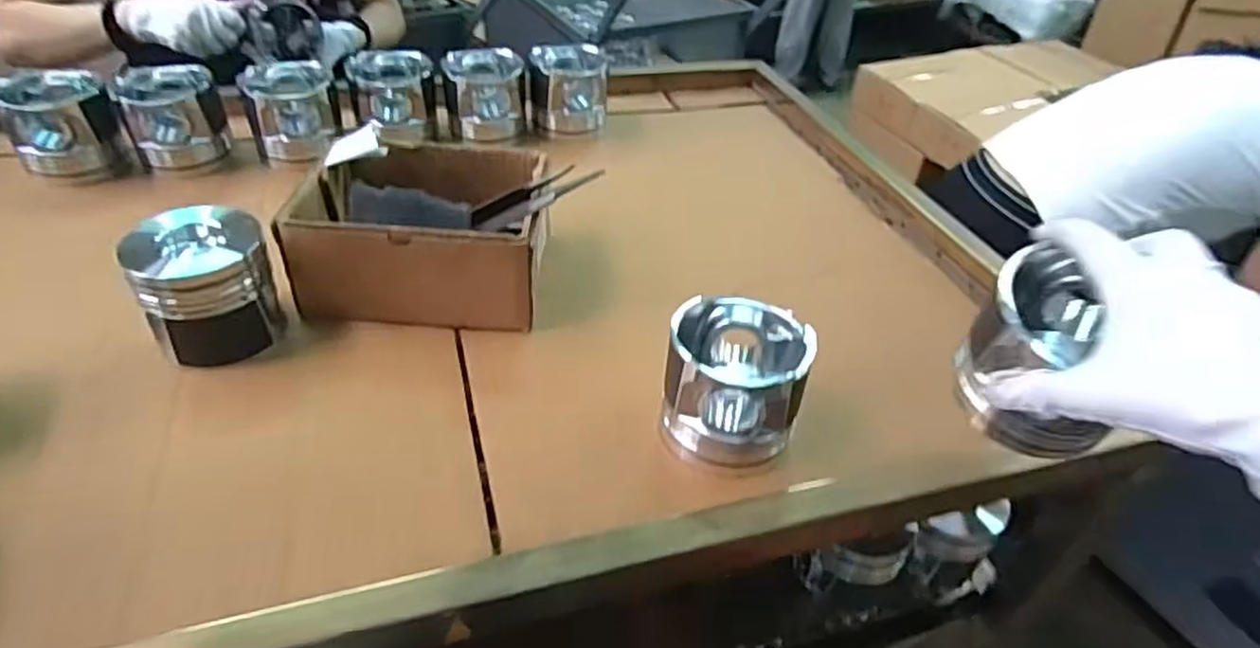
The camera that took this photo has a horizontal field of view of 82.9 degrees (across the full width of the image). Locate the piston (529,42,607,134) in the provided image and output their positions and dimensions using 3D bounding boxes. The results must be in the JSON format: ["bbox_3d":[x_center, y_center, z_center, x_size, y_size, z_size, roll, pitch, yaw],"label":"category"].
[{"bbox_3d":[-0.078,-0.287,0.887,0.096,0.089,0.081,0,41,-5],"label":"piston"}]

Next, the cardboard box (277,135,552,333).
[{"bbox_3d":[-0.171,-0.082,0.628,0.197,0.095,0.161,6,41,3],"label":"cardboard box"}]

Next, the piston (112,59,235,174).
[{"bbox_3d":[-0.487,-0.217,0.768,0.093,0.086,0.086,-20,46,-25],"label":"piston"}]

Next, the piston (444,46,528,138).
[{"bbox_3d":[-0.175,-0.273,0.869,0.092,0.101,0.092,-4,41,-8],"label":"piston"}]

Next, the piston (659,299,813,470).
[{"bbox_3d":[0.074,0.042,0.506,0.092,0.096,0.099,2,41,-2],"label":"piston"}]

